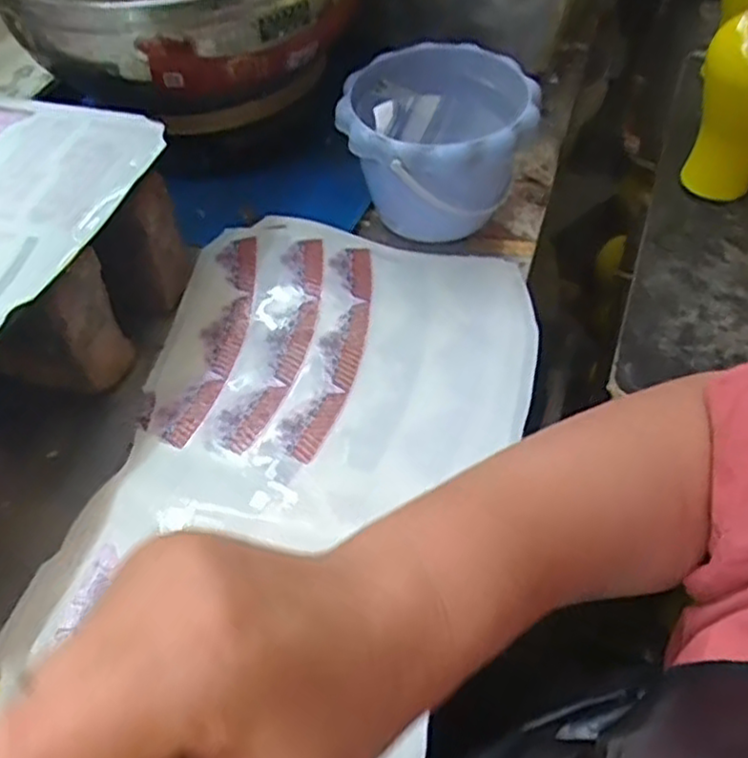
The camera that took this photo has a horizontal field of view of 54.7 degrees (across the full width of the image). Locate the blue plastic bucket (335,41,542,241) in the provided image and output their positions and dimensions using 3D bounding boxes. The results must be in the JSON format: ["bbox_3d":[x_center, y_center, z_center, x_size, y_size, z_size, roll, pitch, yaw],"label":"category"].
[{"bbox_3d":[0.051,-0.190,0.611,0.147,0.124,0.147,-1,53,2],"label":"blue plastic bucket"}]

